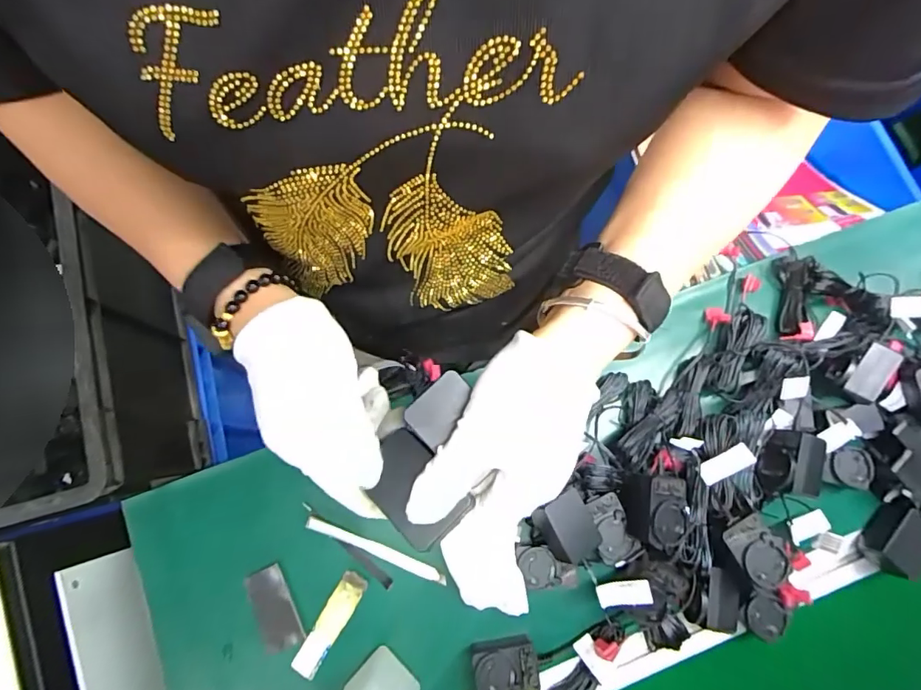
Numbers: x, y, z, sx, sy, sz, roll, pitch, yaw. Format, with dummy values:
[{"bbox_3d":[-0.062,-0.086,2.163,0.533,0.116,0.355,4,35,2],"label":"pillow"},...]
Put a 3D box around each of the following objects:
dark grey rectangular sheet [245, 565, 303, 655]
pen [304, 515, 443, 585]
[{"bbox_3d":[-0.178,0.249,0.457,0.038,0.004,0.073,-25,80,-7],"label":"dark grey rectangular sheet"},{"bbox_3d":[-0.081,0.198,0.468,0.141,0.011,0.014,22,79,3],"label":"pen"}]

